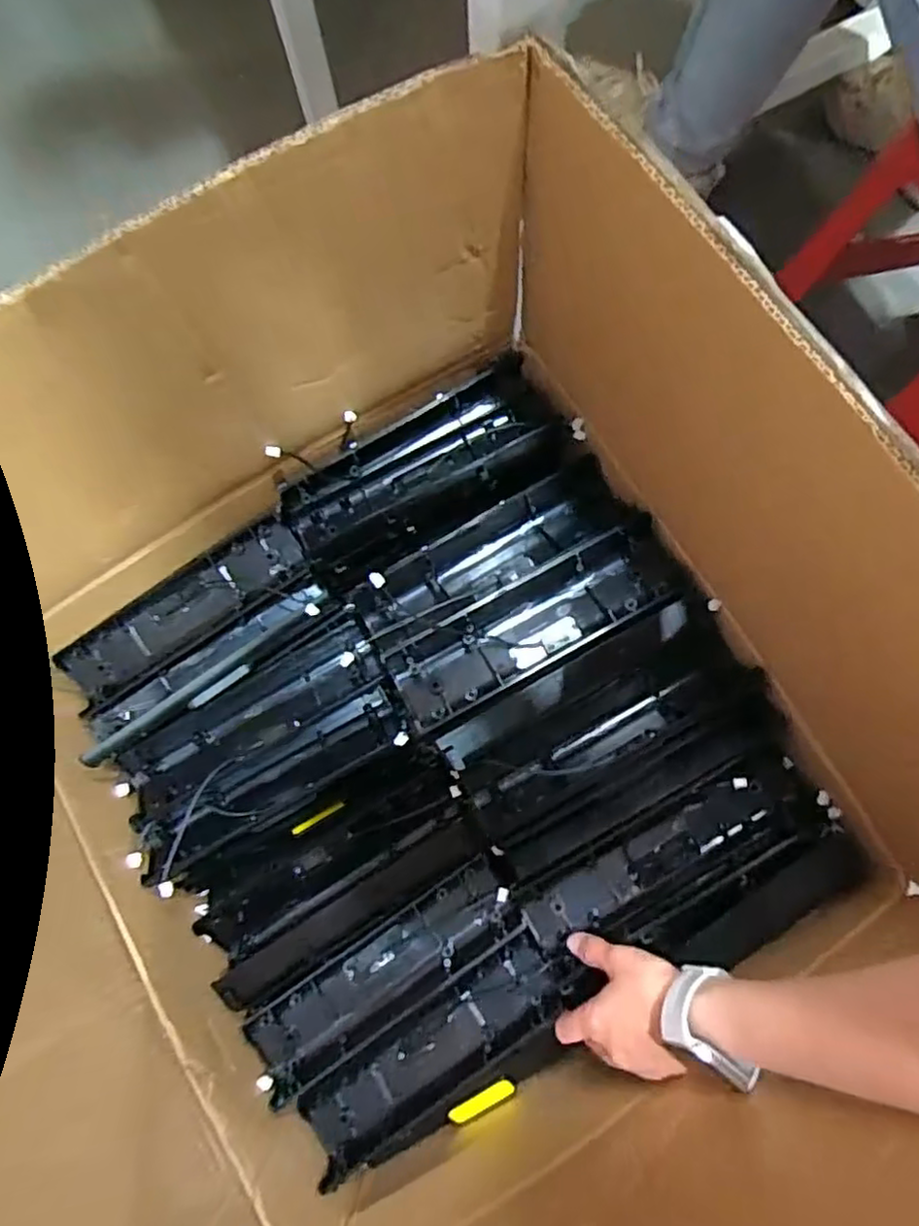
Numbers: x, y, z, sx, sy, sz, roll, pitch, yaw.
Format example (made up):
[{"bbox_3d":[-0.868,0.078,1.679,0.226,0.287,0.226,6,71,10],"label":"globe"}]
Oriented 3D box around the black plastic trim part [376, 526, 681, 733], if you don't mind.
[{"bbox_3d":[0.063,0.009,0.557,0.249,0.032,0.074,-28,79,-5],"label":"black plastic trim part"}]

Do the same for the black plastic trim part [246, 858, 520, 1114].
[{"bbox_3d":[-0.063,0.309,0.573,0.239,0.034,0.064,-33,80,-6],"label":"black plastic trim part"}]

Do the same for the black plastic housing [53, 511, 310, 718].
[{"bbox_3d":[-0.257,-0.001,0.626,0.242,0.032,0.073,-32,80,-5],"label":"black plastic housing"}]

